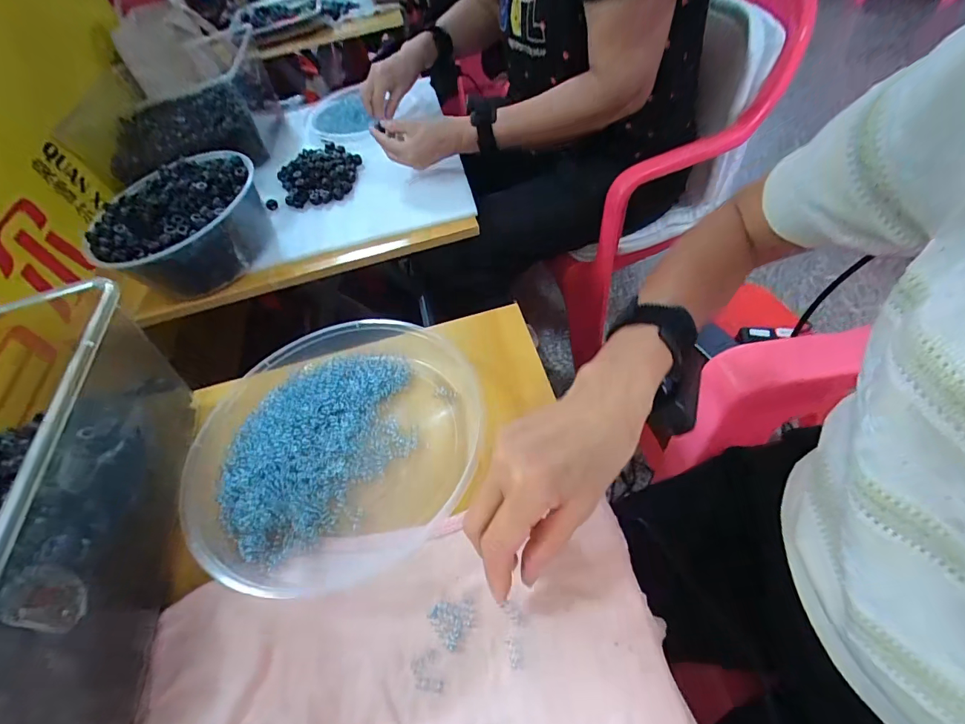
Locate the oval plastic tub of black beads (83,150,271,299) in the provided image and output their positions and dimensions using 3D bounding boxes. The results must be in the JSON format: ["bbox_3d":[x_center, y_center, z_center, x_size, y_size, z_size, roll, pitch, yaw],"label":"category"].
[{"bbox_3d":[-0.419,-0.196,0.621,0.227,0.094,0.215,-42,57,-20],"label":"oval plastic tub of black beads"}]

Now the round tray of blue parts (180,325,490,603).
[{"bbox_3d":[-0.125,0.063,0.362,0.228,0.025,0.226,-5,52,7],"label":"round tray of blue parts"}]

